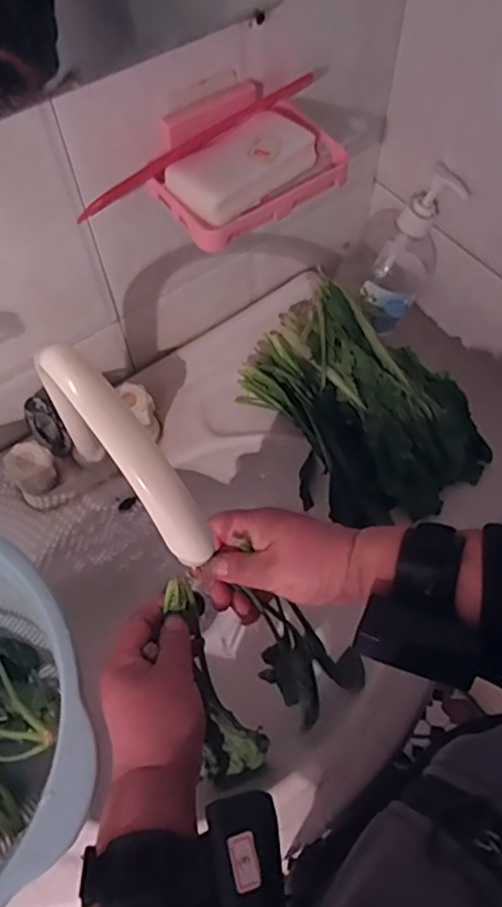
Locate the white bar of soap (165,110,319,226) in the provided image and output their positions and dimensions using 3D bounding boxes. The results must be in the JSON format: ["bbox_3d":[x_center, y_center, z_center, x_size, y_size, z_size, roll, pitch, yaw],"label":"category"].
[{"bbox_3d":[-0.005,-0.204,0.432,0.057,0.024,0.107,37,68,18],"label":"white bar of soap"}]

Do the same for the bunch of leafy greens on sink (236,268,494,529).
[{"bbox_3d":[0.104,-0.048,0.580,0.245,0.102,0.159,34,67,17],"label":"bunch of leafy greens on sink"}]

